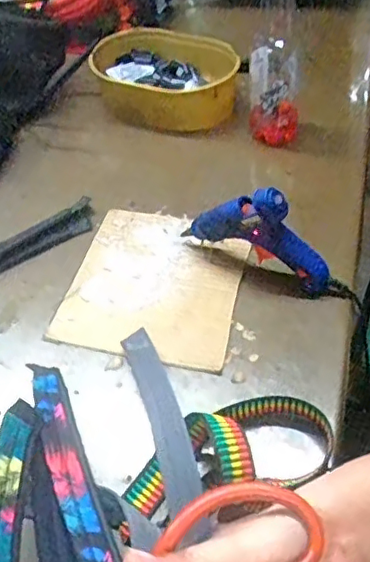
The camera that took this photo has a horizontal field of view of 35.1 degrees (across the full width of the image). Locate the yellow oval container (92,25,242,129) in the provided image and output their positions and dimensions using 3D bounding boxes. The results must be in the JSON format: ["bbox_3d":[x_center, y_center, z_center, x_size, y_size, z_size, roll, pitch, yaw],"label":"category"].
[{"bbox_3d":[-0.023,-0.257,0.742,0.196,0.054,0.132,12,50,15],"label":"yellow oval container"}]

